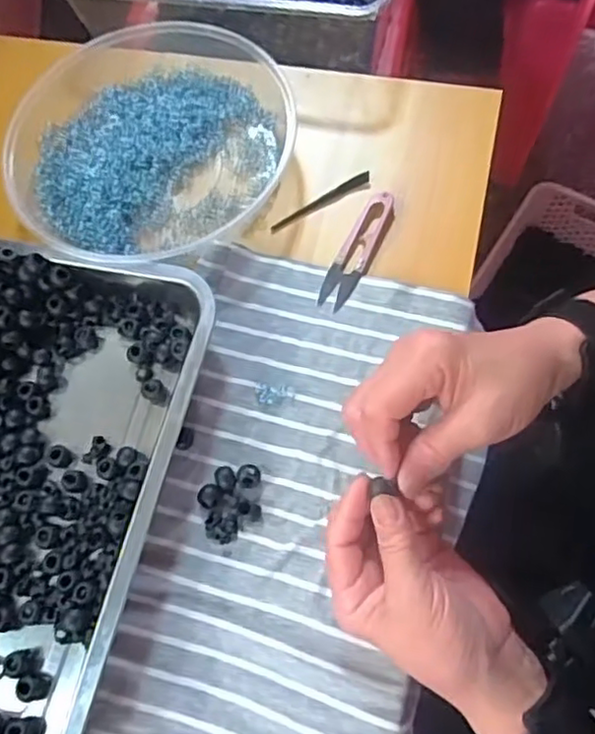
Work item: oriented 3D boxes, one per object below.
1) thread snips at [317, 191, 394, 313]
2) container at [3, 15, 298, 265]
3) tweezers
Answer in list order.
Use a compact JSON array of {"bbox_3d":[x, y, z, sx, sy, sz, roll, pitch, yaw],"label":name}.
[{"bbox_3d":[0.045,-0.089,0.478,0.023,0.011,0.099,24,73,13],"label":"thread snips"},{"bbox_3d":[-0.119,-0.182,0.514,0.222,0.056,0.232,-2,69,5],"label":"container"},{"bbox_3d":[0.018,-0.131,0.505,0.087,0.014,0.011,-26,69,-5],"label":"tweezers"}]

